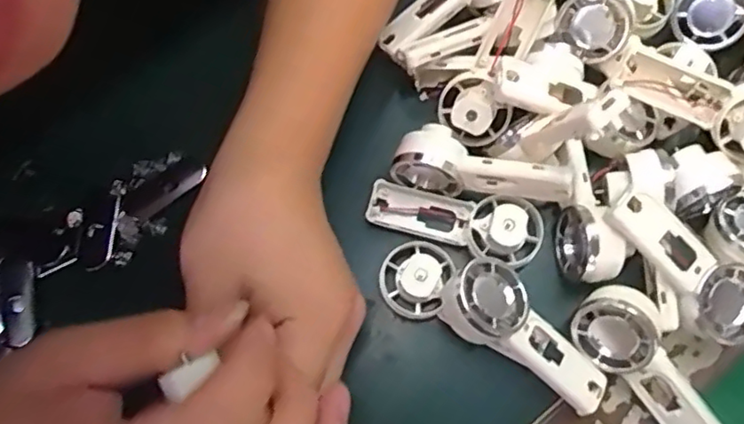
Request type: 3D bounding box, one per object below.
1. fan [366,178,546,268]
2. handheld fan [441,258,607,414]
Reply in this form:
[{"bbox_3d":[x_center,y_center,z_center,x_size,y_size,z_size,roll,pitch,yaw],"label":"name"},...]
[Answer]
[{"bbox_3d":[0.044,0.005,0.336,0.091,0.021,0.039,12,76,20],"label":"fan"},{"bbox_3d":[0.077,0.063,0.309,0.092,0.030,0.042,40,80,-2],"label":"handheld fan"}]

